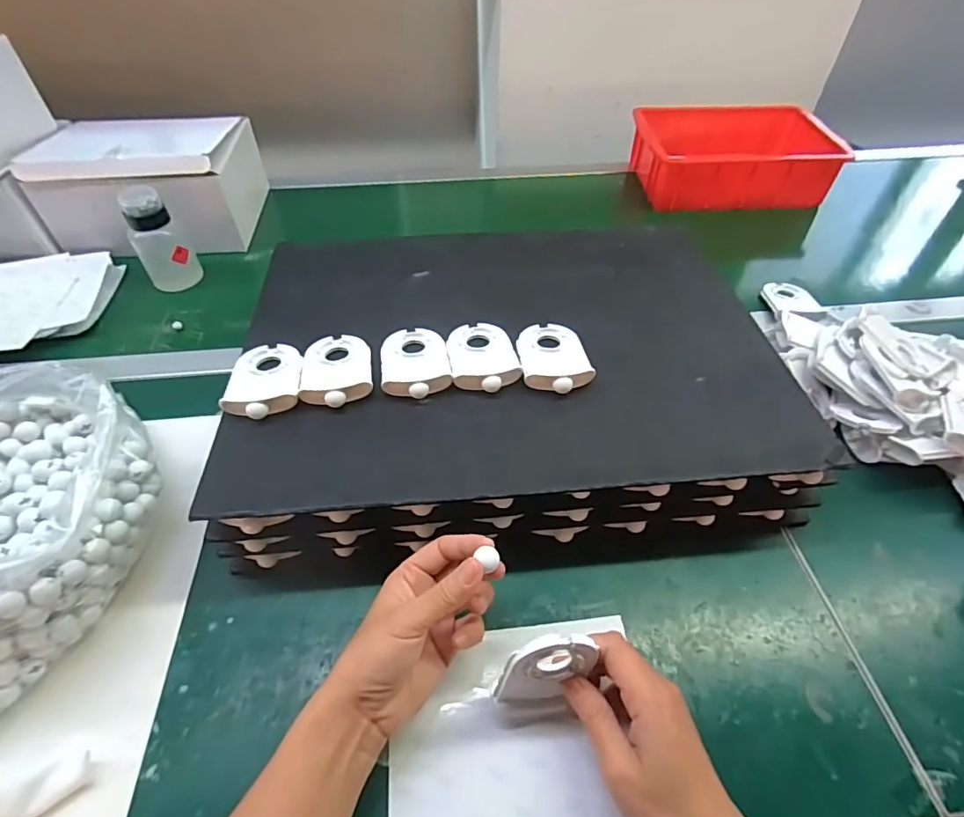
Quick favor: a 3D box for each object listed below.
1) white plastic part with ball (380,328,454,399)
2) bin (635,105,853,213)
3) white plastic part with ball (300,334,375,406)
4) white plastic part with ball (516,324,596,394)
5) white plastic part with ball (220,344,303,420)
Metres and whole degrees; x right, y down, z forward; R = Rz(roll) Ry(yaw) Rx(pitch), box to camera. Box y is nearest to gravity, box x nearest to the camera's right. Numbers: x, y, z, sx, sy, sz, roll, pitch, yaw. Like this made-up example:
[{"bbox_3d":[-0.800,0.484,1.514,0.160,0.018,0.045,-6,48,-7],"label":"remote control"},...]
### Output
[{"bbox_3d":[-0.059,-0.043,0.451,0.058,0.015,0.088,-8,48,-7],"label":"white plastic part with ball"},{"bbox_3d":[0.413,-0.407,0.832,0.311,0.080,0.196,0,47,0],"label":"bin"},{"bbox_3d":[-0.124,-0.035,0.444,0.057,0.016,0.087,-5,48,-4],"label":"white plastic part with ball"},{"bbox_3d":[0.063,-0.046,0.455,0.059,0.013,0.086,-6,48,-5],"label":"white plastic part with ball"},{"bbox_3d":[-0.181,-0.025,0.434,0.056,0.017,0.084,-5,48,-5],"label":"white plastic part with ball"}]

